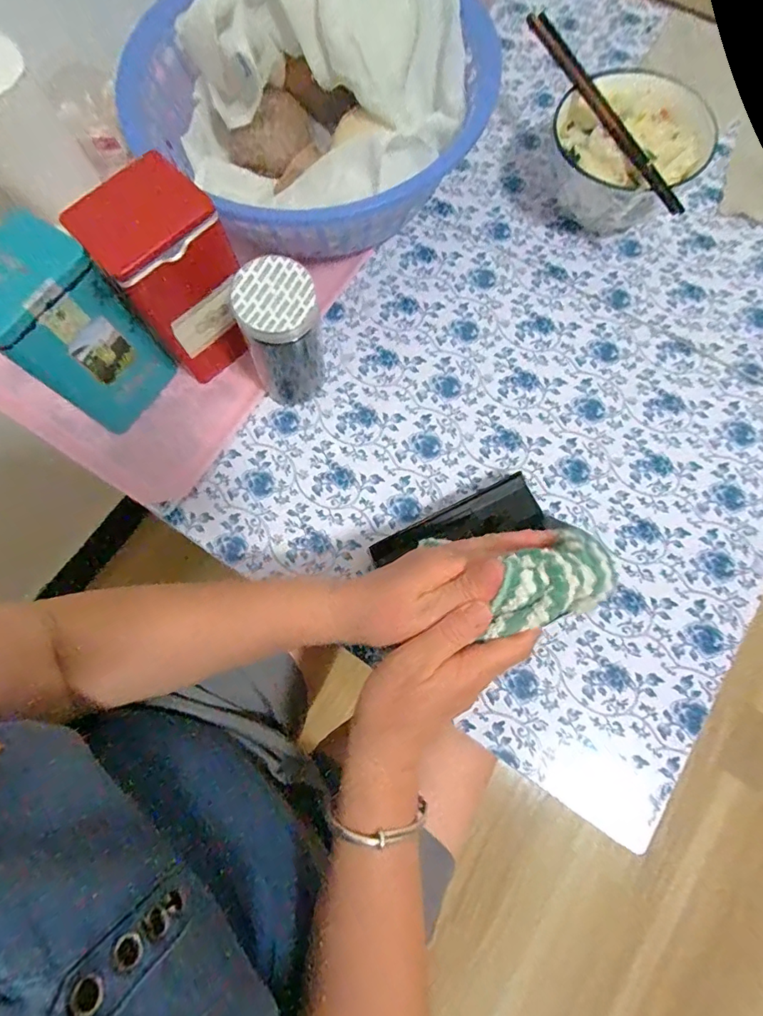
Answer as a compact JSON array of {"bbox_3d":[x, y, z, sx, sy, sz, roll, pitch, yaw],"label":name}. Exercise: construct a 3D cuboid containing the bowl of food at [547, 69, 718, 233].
[{"bbox_3d":[0.218,-0.321,0.437,0.132,0.077,0.124,0,76,1],"label":"bowl of food"}]

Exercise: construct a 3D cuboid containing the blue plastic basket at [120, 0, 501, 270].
[{"bbox_3d":[-0.049,-0.351,0.413,0.274,0.134,0.248,-37,78,-8],"label":"blue plastic basket"}]

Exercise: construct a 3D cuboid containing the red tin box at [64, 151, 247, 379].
[{"bbox_3d":[-0.156,-0.174,0.369,0.079,0.146,0.071,-39,78,-9],"label":"red tin box"}]

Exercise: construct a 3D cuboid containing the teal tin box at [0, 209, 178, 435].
[{"bbox_3d":[-0.230,-0.127,0.361,0.059,0.147,0.081,39,79,10],"label":"teal tin box"}]

